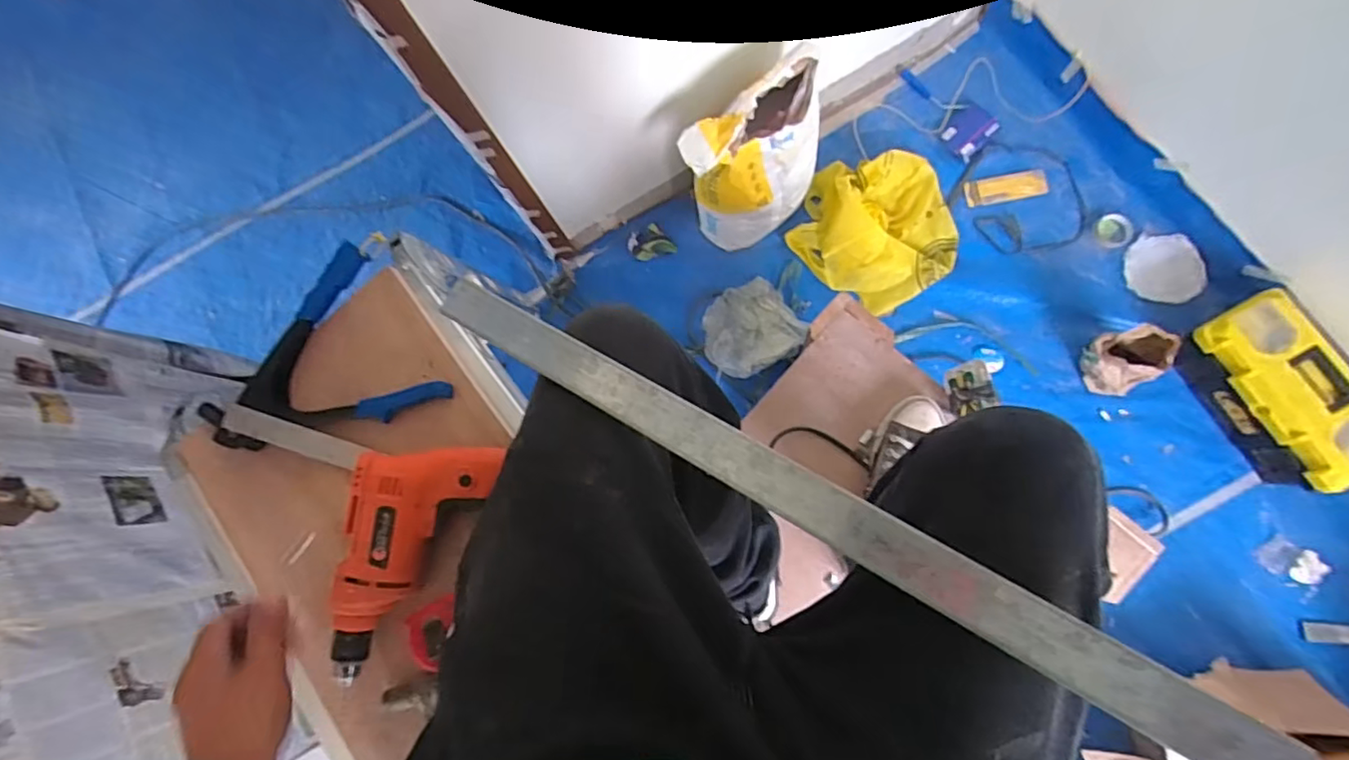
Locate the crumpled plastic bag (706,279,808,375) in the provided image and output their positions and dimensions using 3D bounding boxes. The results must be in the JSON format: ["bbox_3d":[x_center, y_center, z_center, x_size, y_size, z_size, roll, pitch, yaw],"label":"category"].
[{"bbox_3d":[0.189,-0.133,1.563,0.244,0.059,0.240,-33,77,0],"label":"crumpled plastic bag"}]

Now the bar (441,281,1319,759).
[{"bbox_3d":[0.064,0.069,0.419,0.618,0.007,0.036,28,88,20],"label":"bar"}]

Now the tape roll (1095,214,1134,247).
[{"bbox_3d":[1.089,-0.371,1.491,0.080,0.016,0.087,-1,81,3],"label":"tape roll"}]

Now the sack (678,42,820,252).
[{"bbox_3d":[0.187,-0.492,1.403,0.321,0.463,0.169,-33,77,0],"label":"sack"}]

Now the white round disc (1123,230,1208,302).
[{"bbox_3d":[1.197,-0.271,1.476,0.154,0.017,0.169,0,89,21],"label":"white round disc"}]

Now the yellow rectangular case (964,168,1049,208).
[{"bbox_3d":[0.867,-0.504,1.574,0.213,0.014,0.076,-11,81,2],"label":"yellow rectangular case"}]

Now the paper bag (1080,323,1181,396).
[{"bbox_3d":[1.009,-0.040,1.356,0.116,0.191,0.129,-13,78,4],"label":"paper bag"}]

